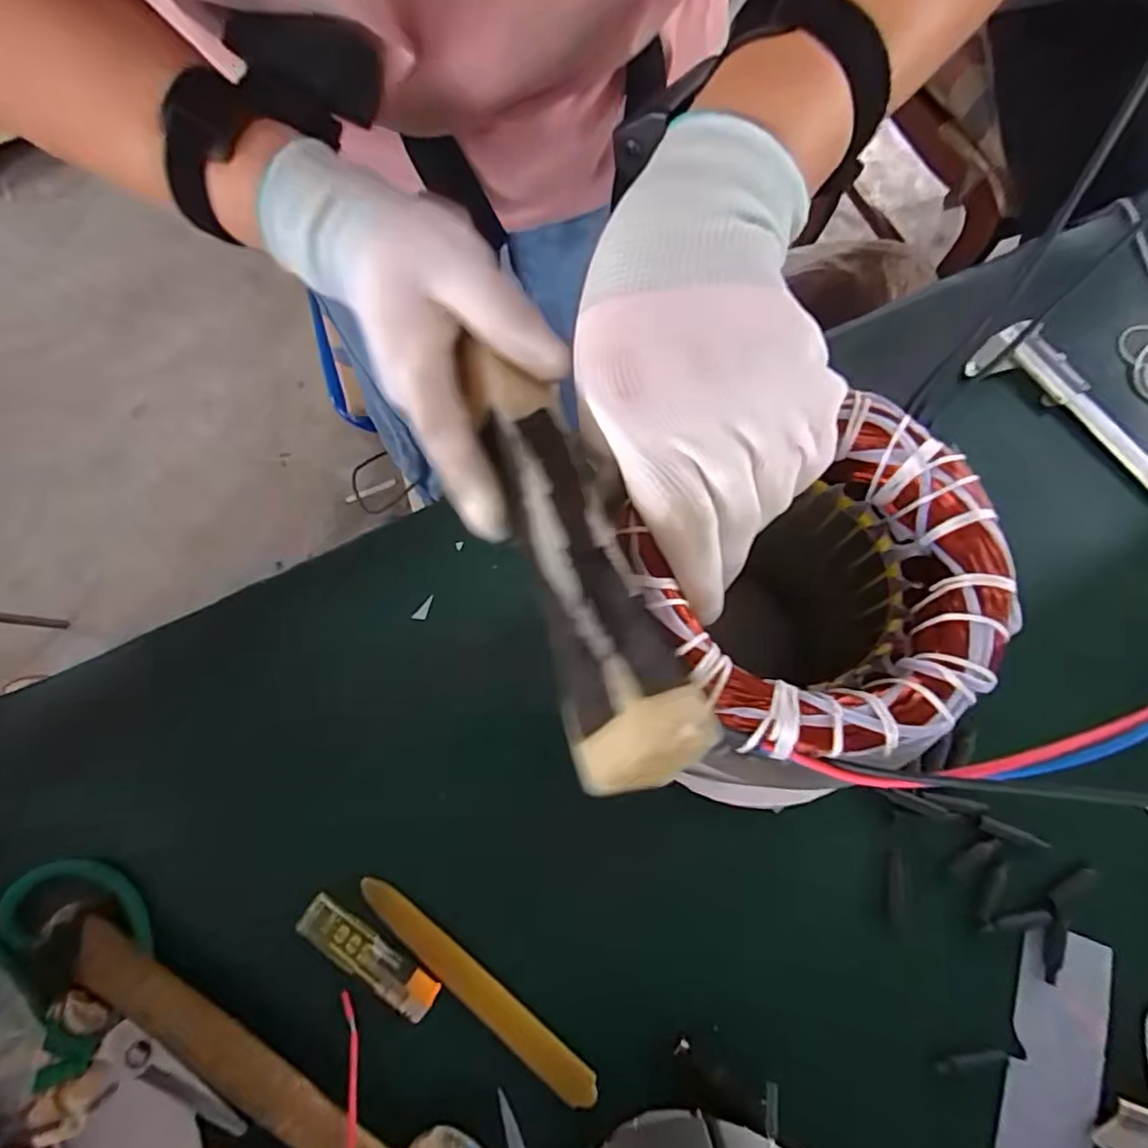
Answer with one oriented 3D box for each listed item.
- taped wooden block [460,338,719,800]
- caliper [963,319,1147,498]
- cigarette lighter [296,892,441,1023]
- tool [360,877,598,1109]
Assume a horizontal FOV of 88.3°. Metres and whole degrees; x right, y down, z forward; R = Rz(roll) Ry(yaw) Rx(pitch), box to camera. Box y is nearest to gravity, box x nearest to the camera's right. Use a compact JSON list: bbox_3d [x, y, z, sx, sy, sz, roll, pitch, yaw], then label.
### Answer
[{"bbox_3d":[-0.005,-0.016,0.199,0.035,0.022,0.172,-19,59,-5],"label":"taped wooden block"},{"bbox_3d":[0.382,-0.094,0.413,0.060,0.015,0.226,-36,73,-10],"label":"caliper"},{"bbox_3d":[-0.114,0.212,0.328,0.085,0.007,0.023,30,74,12],"label":"cigarette lighter"},{"bbox_3d":[-0.057,0.228,0.328,0.162,0.009,0.017,36,76,13],"label":"tool"}]

